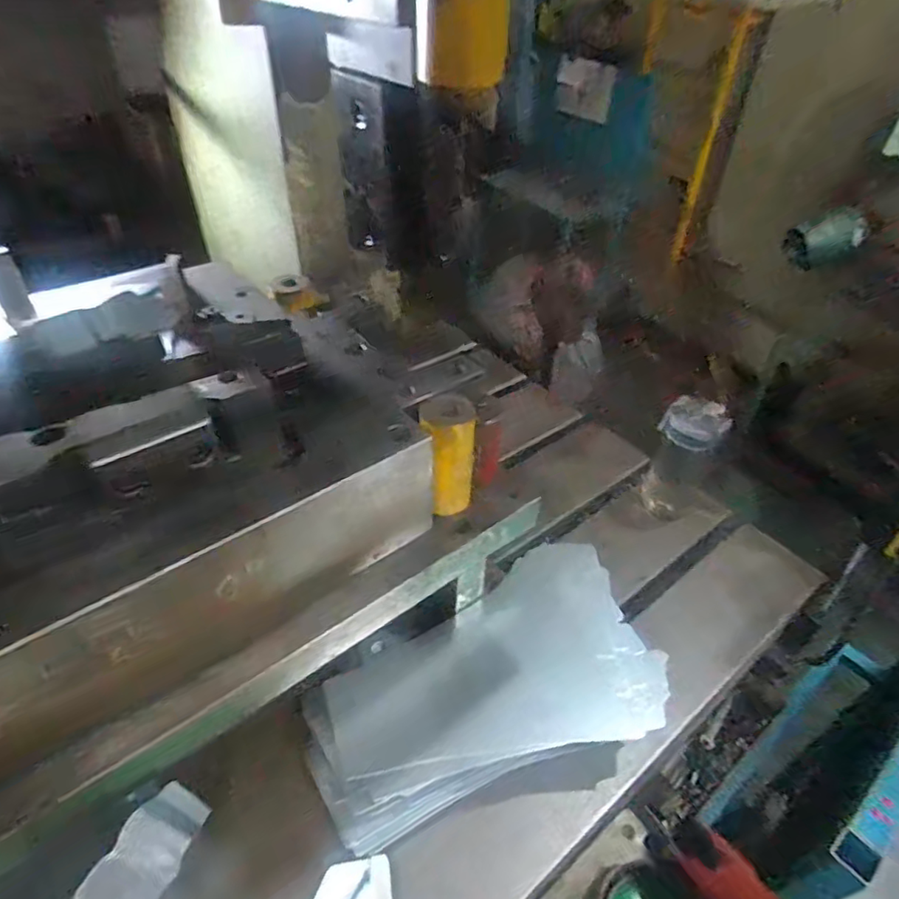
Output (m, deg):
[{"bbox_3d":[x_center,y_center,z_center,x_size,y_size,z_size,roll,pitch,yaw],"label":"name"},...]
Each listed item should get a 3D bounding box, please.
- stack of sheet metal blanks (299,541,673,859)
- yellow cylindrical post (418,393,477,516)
[{"bbox_3d":[0.037,0.227,0.586,0.360,0.042,0.216,-16,51,-17],"label":"stack of sheet metal blanks"},{"bbox_3d":[-0.001,0.014,0.541,0.049,0.131,0.046,0,43,0],"label":"yellow cylindrical post"}]

